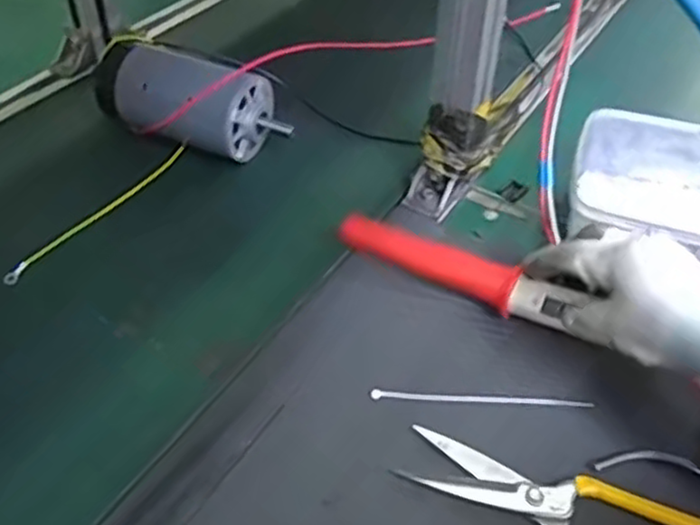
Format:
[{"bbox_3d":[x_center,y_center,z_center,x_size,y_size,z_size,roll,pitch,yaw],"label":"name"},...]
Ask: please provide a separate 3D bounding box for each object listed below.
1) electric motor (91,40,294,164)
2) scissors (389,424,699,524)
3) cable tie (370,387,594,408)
[{"bbox_3d":[-0.149,-0.152,0.693,0.186,0.071,0.076,17,46,17],"label":"electric motor"},{"bbox_3d":[0.128,0.151,0.426,0.195,0.007,0.133,14,45,14],"label":"scissors"},{"bbox_3d":[0.089,0.092,0.493,0.149,0.004,0.010,2,44,3],"label":"cable tie"}]

